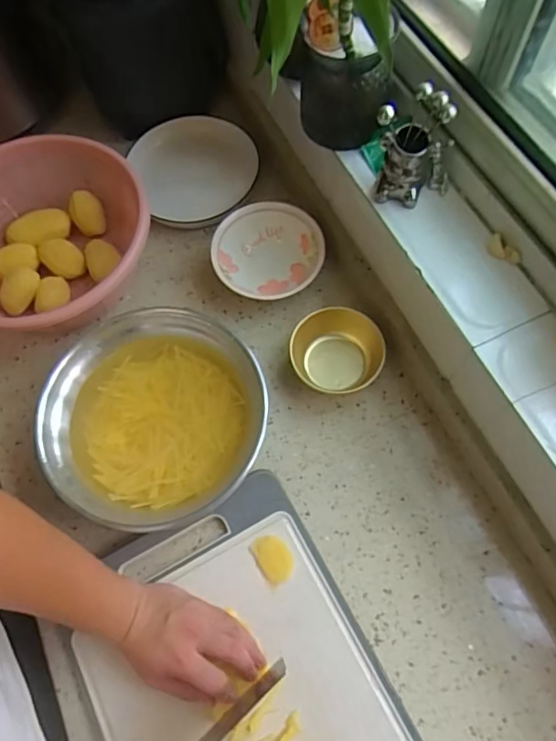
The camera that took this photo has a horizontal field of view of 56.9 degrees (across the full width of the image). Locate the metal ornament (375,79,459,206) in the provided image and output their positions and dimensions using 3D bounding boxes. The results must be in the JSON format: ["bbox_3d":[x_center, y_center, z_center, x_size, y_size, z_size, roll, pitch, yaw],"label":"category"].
[{"bbox_3d":[0.146,-0.232,0.546,0.074,0.111,0.052,-32,71,-9],"label":"metal ornament"}]

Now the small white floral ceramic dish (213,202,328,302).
[{"bbox_3d":[-0.012,-0.154,0.714,0.149,0.053,0.145,-1,67,2],"label":"small white floral ceramic dish"}]

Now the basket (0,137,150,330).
[{"bbox_3d":[-0.317,-0.163,0.692,0.285,0.121,0.269,-1,67,2],"label":"basket"}]

